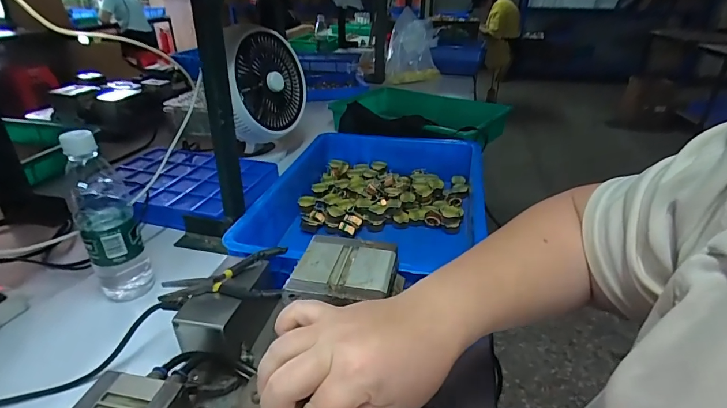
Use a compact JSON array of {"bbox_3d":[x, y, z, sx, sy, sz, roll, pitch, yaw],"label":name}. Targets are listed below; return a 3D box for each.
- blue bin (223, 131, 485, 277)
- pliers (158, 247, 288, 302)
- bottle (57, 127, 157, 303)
[{"bbox_3d":[0.024,0.011,0.669,0.327,0.117,0.405,6,29,10],"label":"blue bin"},{"bbox_3d":[-0.140,0.072,0.416,0.117,0.013,0.075,1,29,0],"label":"pliers"},{"bbox_3d":[-0.326,0.014,0.509,0.064,0.209,0.060,-19,35,-32],"label":"bottle"}]

